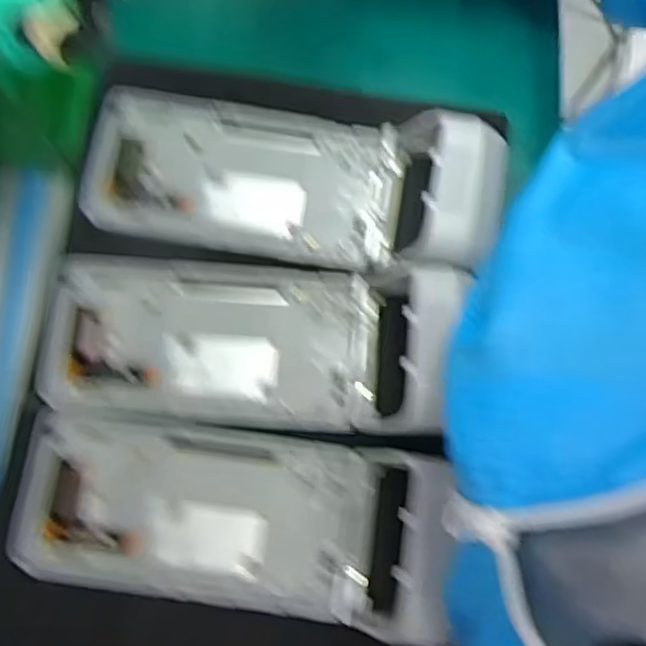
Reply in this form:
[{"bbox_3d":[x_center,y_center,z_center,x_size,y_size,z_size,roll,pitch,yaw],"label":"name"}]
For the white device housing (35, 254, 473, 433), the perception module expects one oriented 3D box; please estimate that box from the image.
[{"bbox_3d":[-0.041,0.007,0.342,0.210,0.047,0.085,4,77,1],"label":"white device housing"}]

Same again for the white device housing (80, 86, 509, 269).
[{"bbox_3d":[-0.021,-0.083,0.358,0.227,0.041,0.086,9,77,2],"label":"white device housing"}]

